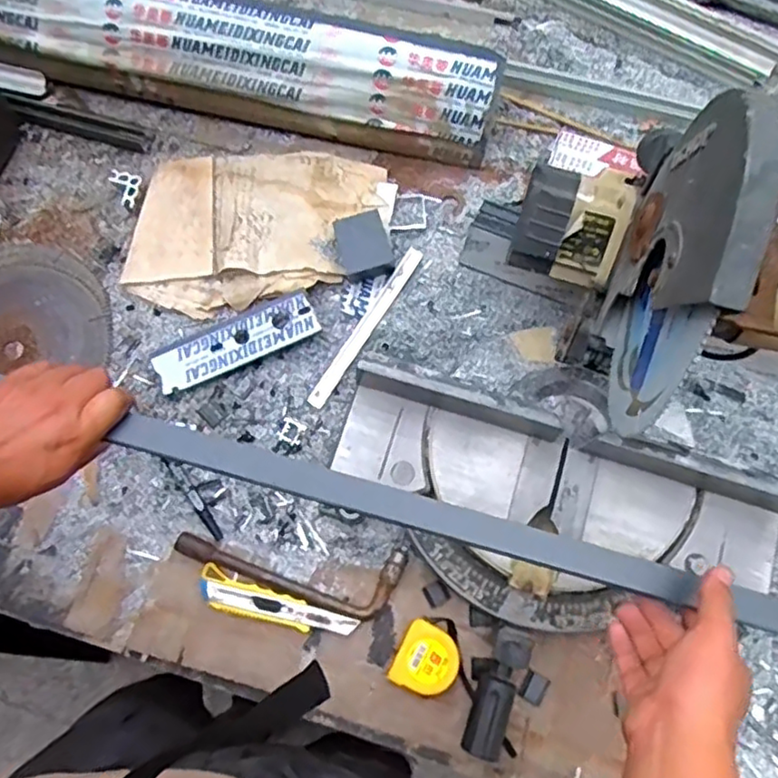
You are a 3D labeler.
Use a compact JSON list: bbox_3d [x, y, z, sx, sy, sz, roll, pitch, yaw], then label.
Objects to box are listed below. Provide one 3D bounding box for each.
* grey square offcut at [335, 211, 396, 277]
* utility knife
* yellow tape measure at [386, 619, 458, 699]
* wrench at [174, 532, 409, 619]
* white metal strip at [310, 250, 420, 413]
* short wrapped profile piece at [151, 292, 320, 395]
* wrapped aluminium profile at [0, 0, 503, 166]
[{"bbox_3d":[-0.032,-0.181,0.821,0.061,0.005,0.070,-15,92,8],"label":"grey square offcut"},{"bbox_3d":[-0.127,0.244,0.736,0.178,0.020,0.040,20,76,6],"label":"utility knife"},{"bbox_3d":[0.041,0.291,0.710,0.063,0.034,0.067,28,77,8],"label":"yellow tape measure"},{"bbox_3d":[-0.111,0.208,0.741,0.256,0.019,0.074,4,75,2],"label":"wrench"},{"bbox_3d":[-0.028,-0.080,0.834,0.021,0.006,0.237,32,78,8],"label":"white metal strip"},{"bbox_3d":[-0.191,-0.061,0.821,0.203,0.026,0.064,-24,76,-5],"label":"short wrapped profile piece"},{"bbox_3d":[-0.378,-0.476,0.891,1.050,0.124,0.125,11,76,4],"label":"wrapped aluminium profile"}]

